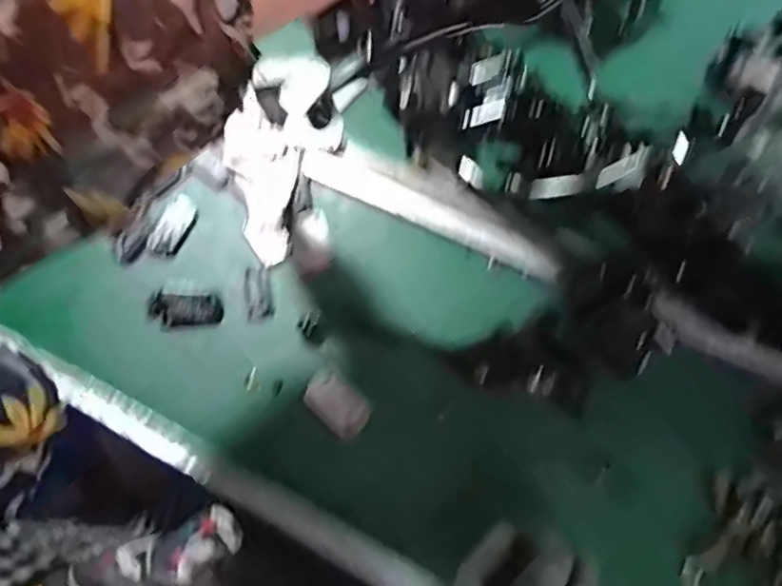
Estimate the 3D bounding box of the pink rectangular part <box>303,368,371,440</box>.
[{"bbox_3d":[-0.041,0.084,0.421,0.052,0.008,0.032,41,76,16],"label":"pink rectangular part"}]

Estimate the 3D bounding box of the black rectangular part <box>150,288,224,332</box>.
[{"bbox_3d":[-0.167,0.013,0.453,0.056,0.013,0.027,1,69,3],"label":"black rectangular part"}]

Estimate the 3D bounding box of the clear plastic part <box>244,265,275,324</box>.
[{"bbox_3d":[-0.109,0.000,0.459,0.021,0.005,0.047,-9,69,0],"label":"clear plastic part"}]

